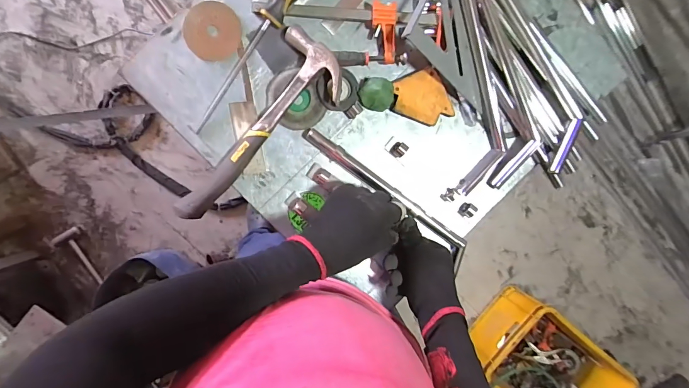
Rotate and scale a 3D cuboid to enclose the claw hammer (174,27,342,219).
[{"bbox_3d":[-0.118,-0.078,0.530,0.117,0.048,0.318,33,92,-8],"label":"claw hammer"}]

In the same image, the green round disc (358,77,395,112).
[{"bbox_3d":[0.050,-0.148,0.551,0.054,0.038,0.044,17,94,-8],"label":"green round disc"}]

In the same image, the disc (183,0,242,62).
[{"bbox_3d":[-0.192,-0.236,0.532,0.079,0.004,0.080,0,98,-3],"label":"disc"}]

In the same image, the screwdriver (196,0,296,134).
[{"bbox_3d":[-0.136,-0.219,0.522,0.044,0.036,0.300,37,91,-8],"label":"screwdriver"}]

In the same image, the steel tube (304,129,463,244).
[{"bbox_3d":[0.065,-0.006,0.572,0.302,0.024,0.021,36,91,-8],"label":"steel tube"}]

